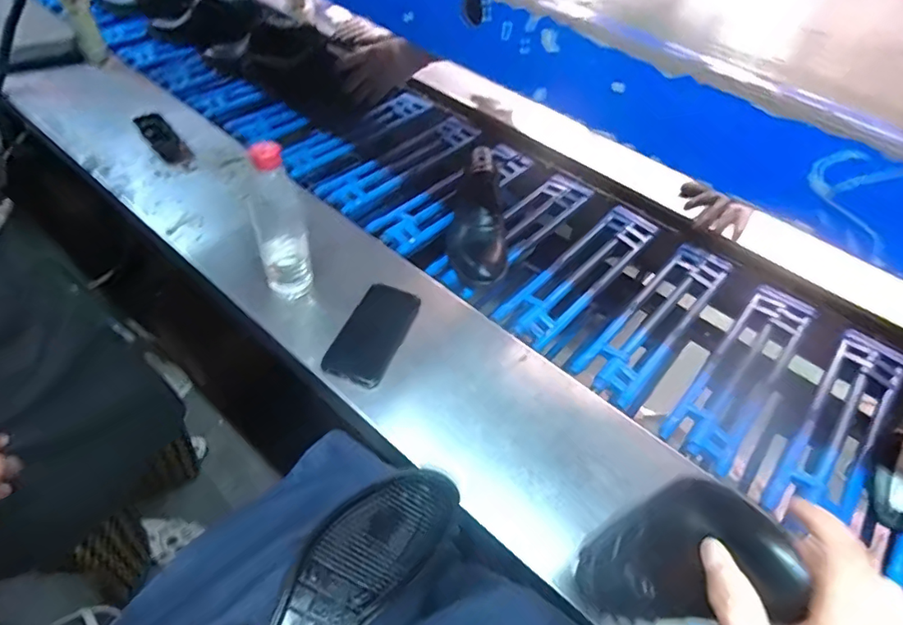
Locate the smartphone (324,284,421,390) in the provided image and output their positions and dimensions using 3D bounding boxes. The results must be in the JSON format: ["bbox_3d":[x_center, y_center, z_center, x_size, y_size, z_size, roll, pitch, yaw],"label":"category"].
[{"bbox_3d":[-0.106,0.028,0.711,0.081,0.011,0.159,16,50,8],"label":"smartphone"}]

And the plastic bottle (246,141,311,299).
[{"bbox_3d":[-0.222,-0.108,0.682,0.063,0.236,0.068,-11,52,-14],"label":"plastic bottle"}]

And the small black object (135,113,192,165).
[{"bbox_3d":[-0.523,-0.314,0.953,0.047,0.021,0.161,-31,59,-27],"label":"small black object"}]

